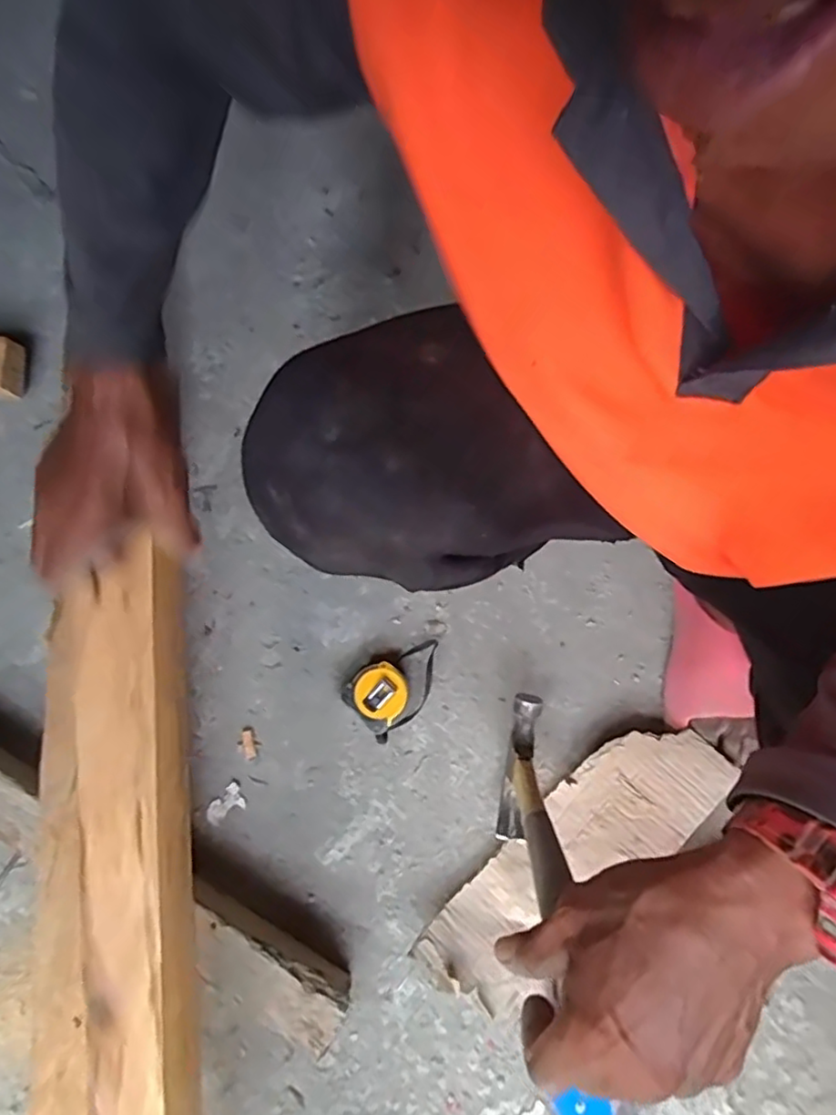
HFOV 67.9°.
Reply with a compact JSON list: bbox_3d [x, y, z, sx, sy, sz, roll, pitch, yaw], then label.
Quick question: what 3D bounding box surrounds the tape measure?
[{"bbox_3d":[-0.019,0.128,0.638,0.107,0.037,0.066,-43,78,-12],"label":"tape measure"}]

